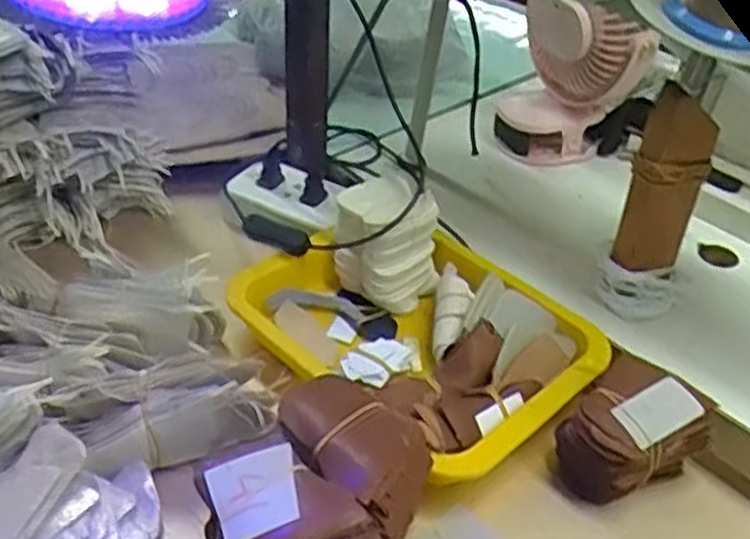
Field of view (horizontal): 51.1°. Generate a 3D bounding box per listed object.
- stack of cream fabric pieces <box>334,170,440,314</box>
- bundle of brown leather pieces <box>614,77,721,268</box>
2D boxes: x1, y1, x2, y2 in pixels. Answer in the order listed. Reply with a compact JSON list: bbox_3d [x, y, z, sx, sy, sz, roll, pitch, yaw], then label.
[{"bbox_3d":[0.010,-0.027,0.659,0.085,0.080,0.083,2,38,-2],"label":"stack of cream fabric pieces"},{"bbox_3d":[0.212,-0.063,0.566,0.049,0.151,0.018,-7,40,-14],"label":"bundle of brown leather pieces"}]

